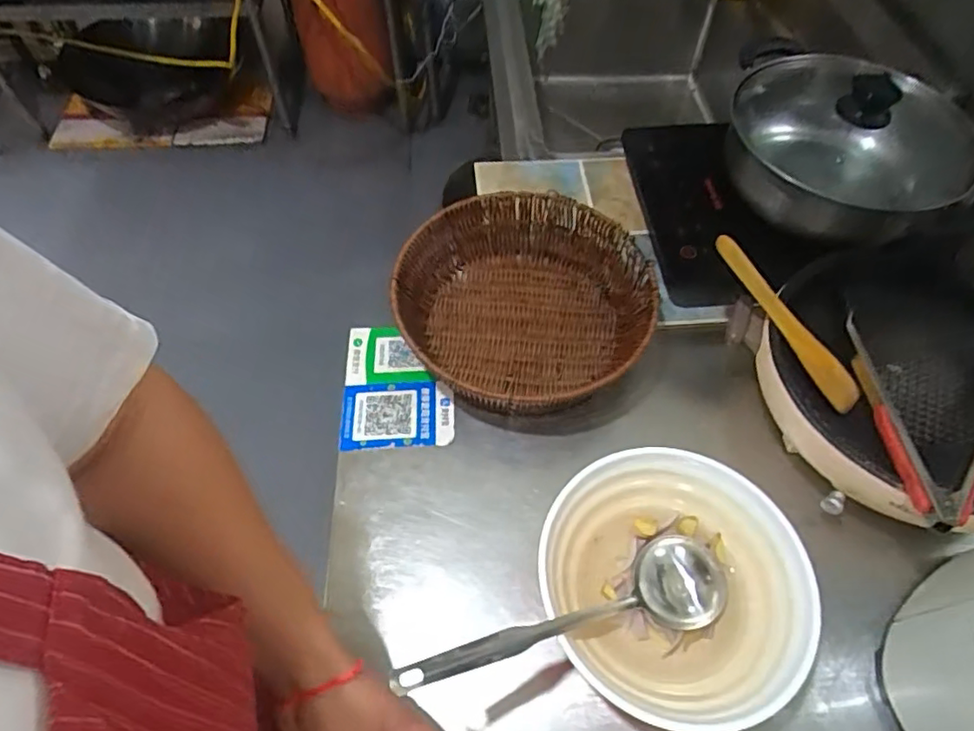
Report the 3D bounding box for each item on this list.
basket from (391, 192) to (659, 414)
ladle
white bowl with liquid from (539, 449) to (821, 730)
[{"bbox_3d":[0.032,-0.073,0.695,0.267,0.100,0.280,0,56,0],"label":"basket"},{"bbox_3d":[0.062,0.191,0.460,0.289,0.049,0.076,-4,53,-28],"label":"ladle"},{"bbox_3d":[0.151,0.183,0.511,0.202,0.098,0.203,0,56,0],"label":"white bowl with liquid"}]

